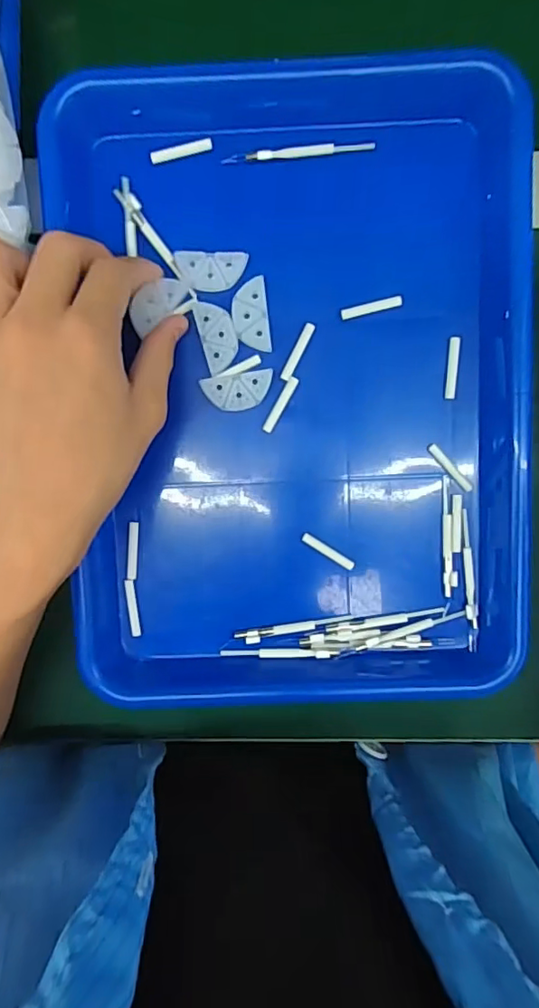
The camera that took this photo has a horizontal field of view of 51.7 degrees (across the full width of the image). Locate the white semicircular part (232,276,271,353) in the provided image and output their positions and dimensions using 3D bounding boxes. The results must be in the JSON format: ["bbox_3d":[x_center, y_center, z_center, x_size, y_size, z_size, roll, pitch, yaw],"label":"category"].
[{"bbox_3d":[-0.010,-0.104,0.307,0.019,0.004,0.038,-6,95,1],"label":"white semicircular part"}]

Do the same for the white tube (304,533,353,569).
[{"bbox_3d":[0.034,0.028,0.324,0.034,0.004,0.006,32,95,-2],"label":"white tube"}]

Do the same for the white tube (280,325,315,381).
[{"bbox_3d":[0.016,-0.085,0.311,0.006,0.004,0.034,27,95,-2],"label":"white tube"}]

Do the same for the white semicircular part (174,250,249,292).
[{"bbox_3d":[-0.032,-0.127,0.304,0.038,0.004,0.020,1,95,1],"label":"white semicircular part"}]

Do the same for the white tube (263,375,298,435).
[{"bbox_3d":[0.006,-0.056,0.314,0.007,0.004,0.034,29,95,-2],"label":"white tube"}]

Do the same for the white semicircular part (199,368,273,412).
[{"bbox_3d":[-0.017,-0.063,0.312,0.039,0.005,0.020,-8,95,2],"label":"white semicircular part"}]

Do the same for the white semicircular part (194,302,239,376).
[{"bbox_3d":[-0.027,-0.093,0.307,0.019,0.004,0.038,-12,95,2],"label":"white semicircular part"}]

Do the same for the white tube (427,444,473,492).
[{"bbox_3d":[0.103,-0.021,0.319,0.006,0.004,0.035,-43,93,4],"label":"white tube"}]

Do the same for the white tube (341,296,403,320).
[{"bbox_3d":[0.057,-0.109,0.309,0.033,0.004,0.006,-13,95,2],"label":"white tube"}]

